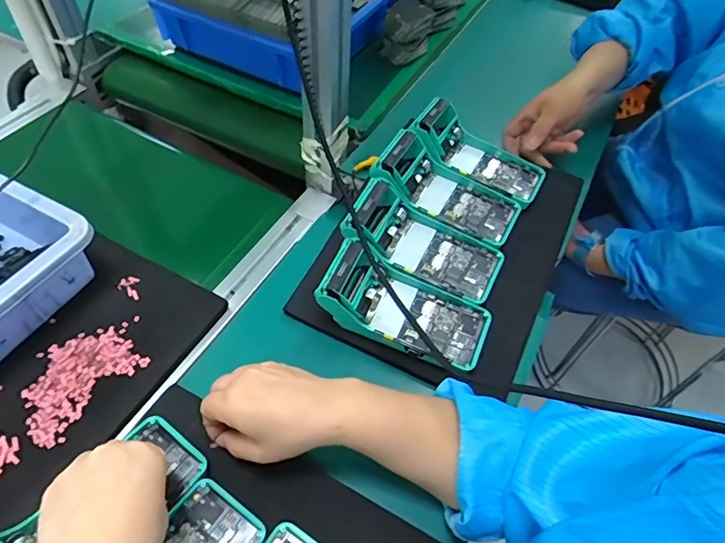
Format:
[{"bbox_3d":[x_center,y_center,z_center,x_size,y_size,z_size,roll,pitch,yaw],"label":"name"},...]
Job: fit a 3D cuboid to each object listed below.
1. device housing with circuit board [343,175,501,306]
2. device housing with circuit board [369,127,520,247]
[{"bbox_3d":[0.067,-0.032,0.543,0.172,0.070,0.080,24,55,12],"label":"device housing with circuit board"},{"bbox_3d":[0.100,-0.096,0.576,0.170,0.075,0.085,25,55,13],"label":"device housing with circuit board"}]

